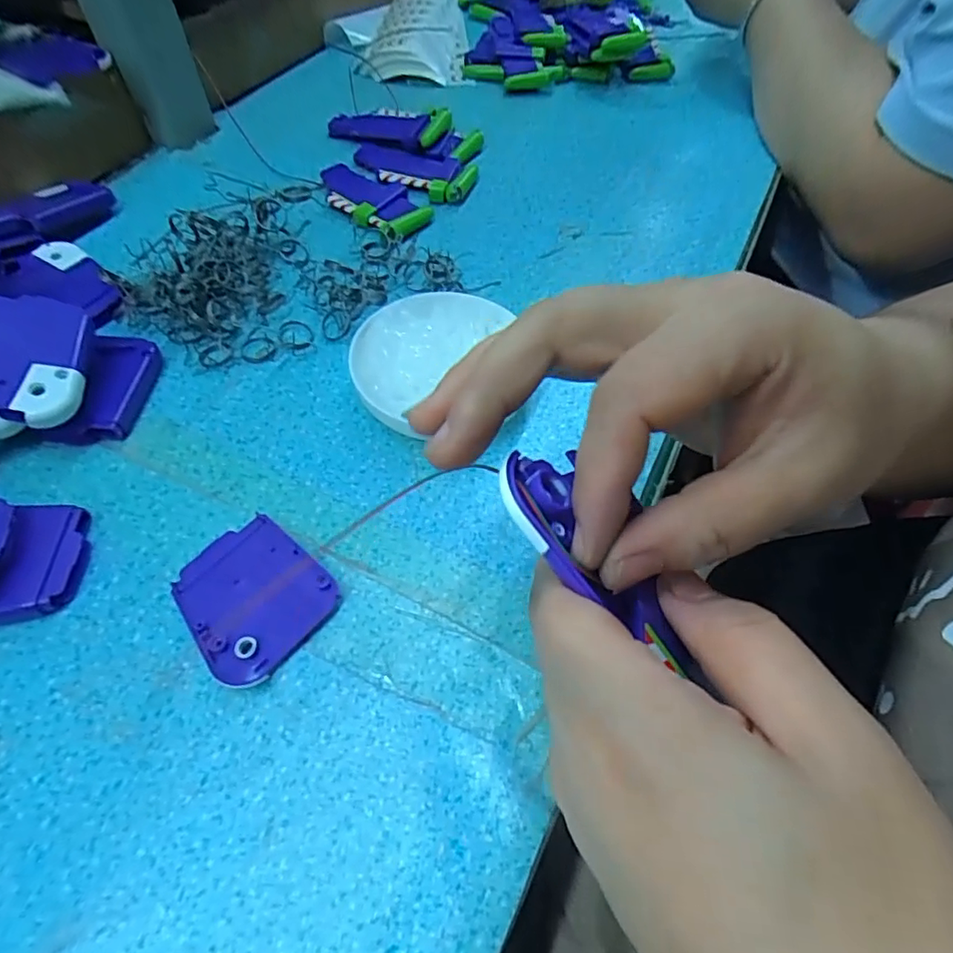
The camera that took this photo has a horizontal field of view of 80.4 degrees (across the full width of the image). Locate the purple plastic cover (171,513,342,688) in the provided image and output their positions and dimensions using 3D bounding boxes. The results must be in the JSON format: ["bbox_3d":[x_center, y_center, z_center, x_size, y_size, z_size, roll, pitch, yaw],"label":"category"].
[{"bbox_3d":[-0.089,0.046,0.225,0.052,0.010,0.061,-39,66,-24],"label":"purple plastic cover"}]

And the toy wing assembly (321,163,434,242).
[{"bbox_3d":[-0.074,-0.187,0.377,0.095,0.008,0.044,36,62,19],"label":"toy wing assembly"}]

